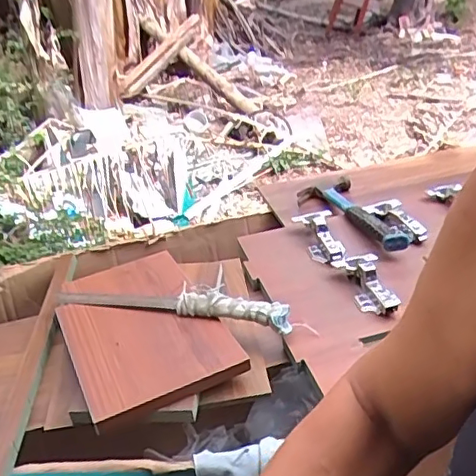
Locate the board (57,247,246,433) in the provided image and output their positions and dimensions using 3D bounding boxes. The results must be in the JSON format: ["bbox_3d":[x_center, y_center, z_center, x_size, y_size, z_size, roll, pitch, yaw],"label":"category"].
[{"bbox_3d":[-0.117,0.102,0.676,0.167,0.021,0.255,-15,32,-21],"label":"board"}]

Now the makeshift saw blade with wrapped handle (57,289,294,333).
[{"bbox_3d":[-0.085,0.076,0.690,0.302,0.040,0.021,7,22,16],"label":"makeshift saw blade with wrapped handle"}]

